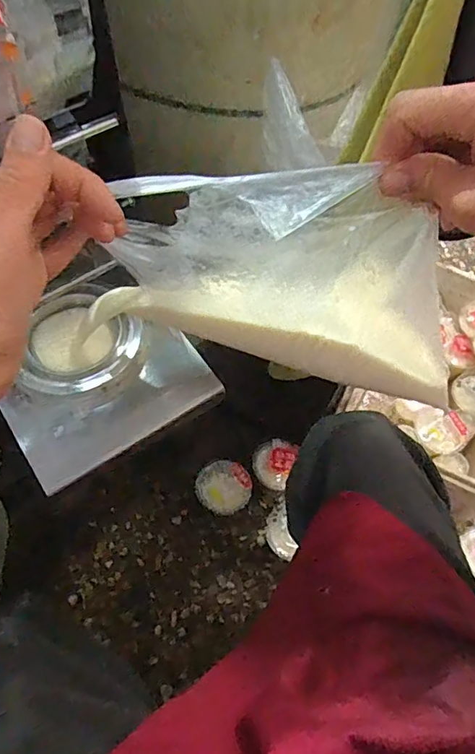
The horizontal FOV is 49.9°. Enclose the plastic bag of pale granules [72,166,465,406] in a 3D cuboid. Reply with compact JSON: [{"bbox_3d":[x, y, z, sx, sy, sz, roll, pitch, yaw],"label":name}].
[{"bbox_3d":[0.029,-0.072,0.373,0.268,0.171,0.080,11,60,2],"label":"plastic bag of pale granules"}]

